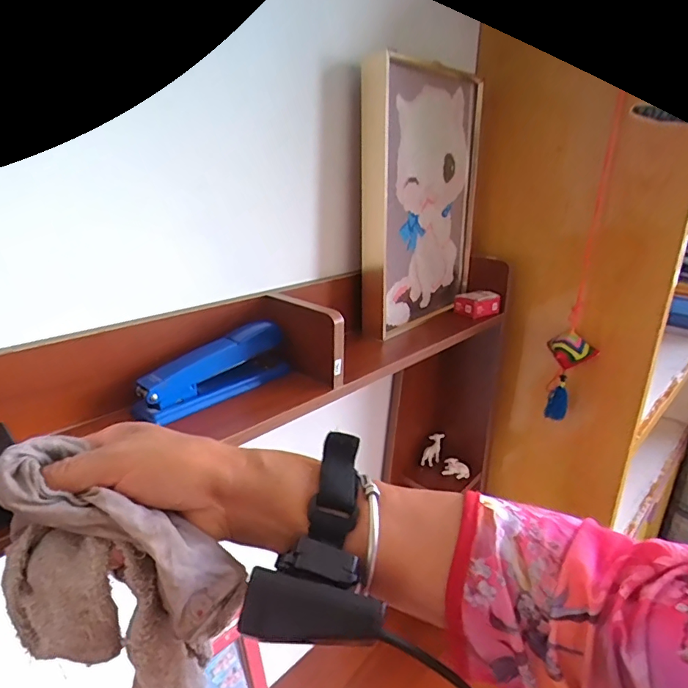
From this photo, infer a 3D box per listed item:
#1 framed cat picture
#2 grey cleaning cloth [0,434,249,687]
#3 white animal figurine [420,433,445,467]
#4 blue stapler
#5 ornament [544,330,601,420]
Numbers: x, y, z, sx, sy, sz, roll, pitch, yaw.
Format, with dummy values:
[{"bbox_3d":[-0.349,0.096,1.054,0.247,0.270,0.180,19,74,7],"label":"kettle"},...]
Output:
[{"bbox_3d":[0.104,-0.183,0.617,0.035,0.303,0.224,20,27,39],"label":"framed cat picture"},{"bbox_3d":[-0.118,0.137,0.260,0.121,0.151,0.058,8,21,14],"label":"grey cleaning cloth"},{"bbox_3d":[0.154,0.184,0.827,0.023,0.043,0.055,14,23,28],"label":"white animal figurine"},{"bbox_3d":[-0.116,0.022,0.445,0.034,0.057,0.154,17,25,34],"label":"blue stapler"},{"bbox_3d":[0.322,0.051,0.692,0.064,0.136,0.045,9,22,18],"label":"ornament"}]

